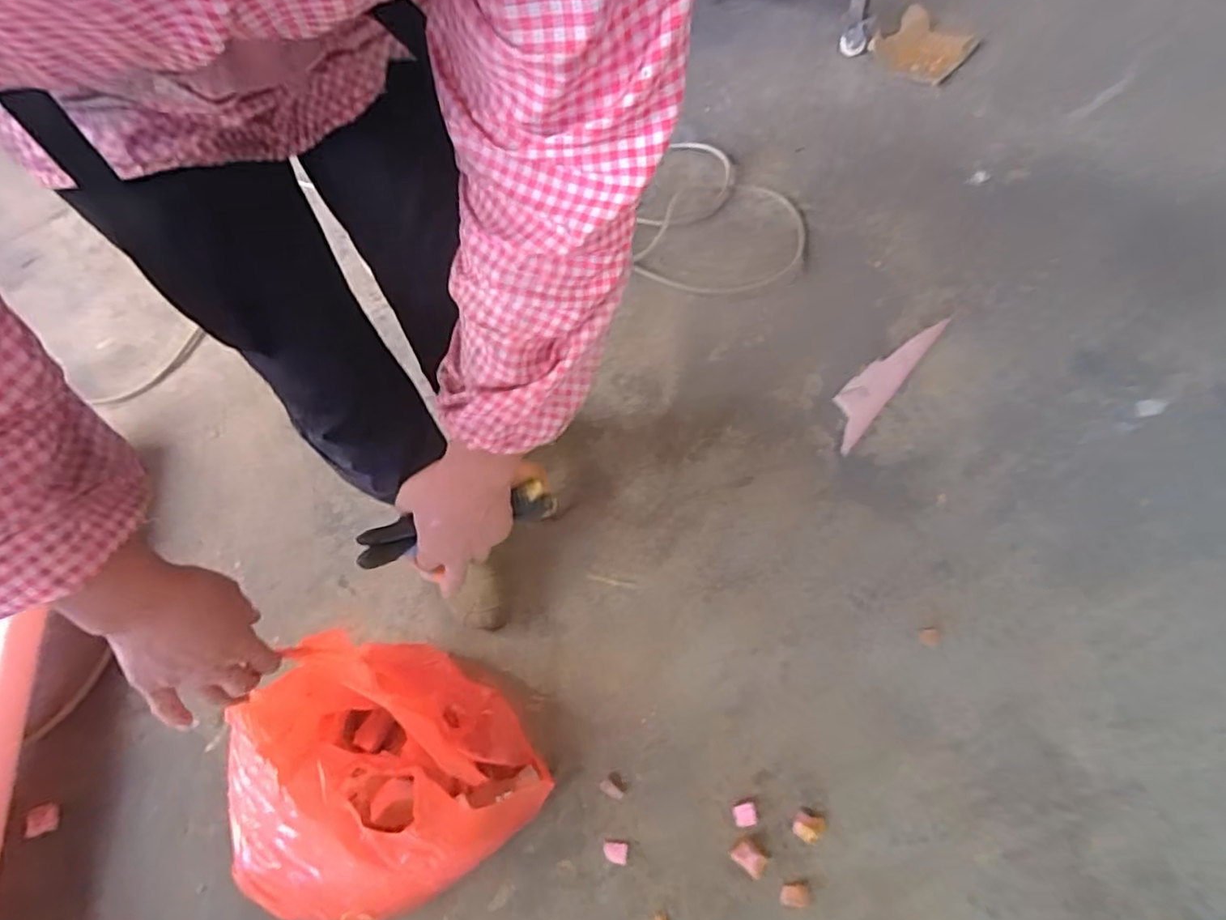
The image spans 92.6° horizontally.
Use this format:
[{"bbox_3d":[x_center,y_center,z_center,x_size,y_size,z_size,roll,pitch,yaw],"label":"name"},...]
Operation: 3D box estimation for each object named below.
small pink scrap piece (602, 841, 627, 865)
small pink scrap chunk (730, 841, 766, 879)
[{"bbox_3d":[0.002,0.469,0.700,0.029,0.004,0.022,5,59,6],"label":"small pink scrap piece"},{"bbox_3d":[0.158,0.461,0.680,0.037,0.018,0.028,34,67,23],"label":"small pink scrap chunk"}]

